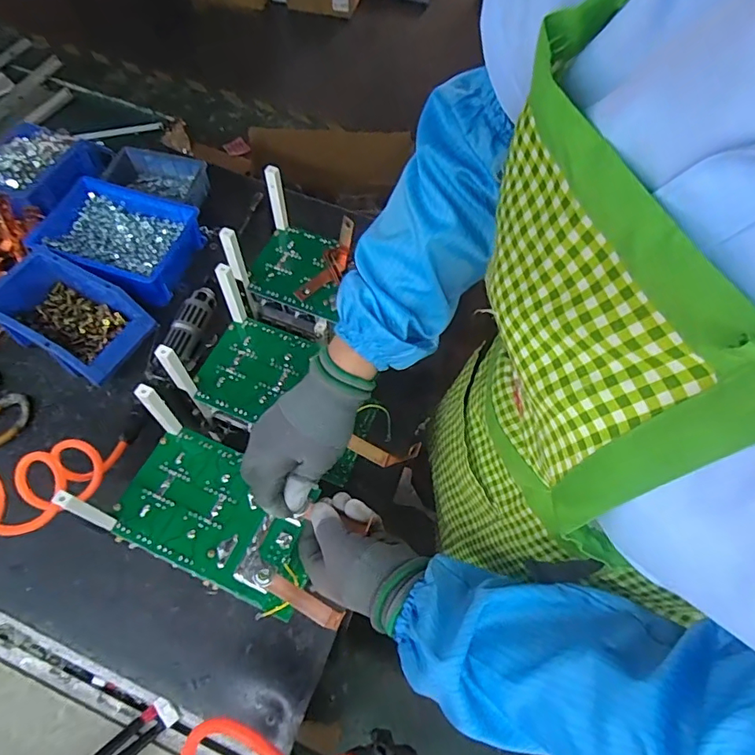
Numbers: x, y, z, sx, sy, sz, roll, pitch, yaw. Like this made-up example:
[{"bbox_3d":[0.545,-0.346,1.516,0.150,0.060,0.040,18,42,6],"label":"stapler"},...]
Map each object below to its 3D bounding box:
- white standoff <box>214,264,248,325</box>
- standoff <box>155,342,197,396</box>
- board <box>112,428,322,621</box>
[{"bbox_3d":[-0.152,-0.087,0.515,0.016,0.087,0.012,-21,65,-14],"label":"white standoff"},{"bbox_3d":[-0.190,-0.006,0.466,0.012,0.083,0.015,41,67,18],"label":"standoff"},{"bbox_3d":[-0.143,0.126,0.453,0.182,0.008,0.109,24,65,8],"label":"board"}]

